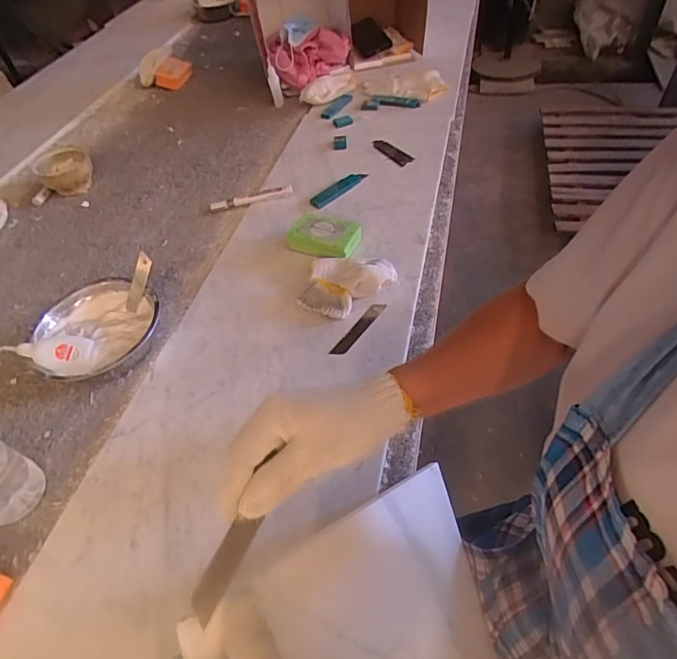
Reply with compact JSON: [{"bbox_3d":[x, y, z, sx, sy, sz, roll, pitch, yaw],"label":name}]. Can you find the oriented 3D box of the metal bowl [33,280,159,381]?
[{"bbox_3d":[-0.305,0.008,0.596,0.144,0.048,0.158,-3,50,4],"label":"metal bowl"}]

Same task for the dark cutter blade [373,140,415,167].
[{"bbox_3d":[0.097,-0.327,0.855,0.029,0.004,0.097,-32,54,-19],"label":"dark cutter blade"}]

